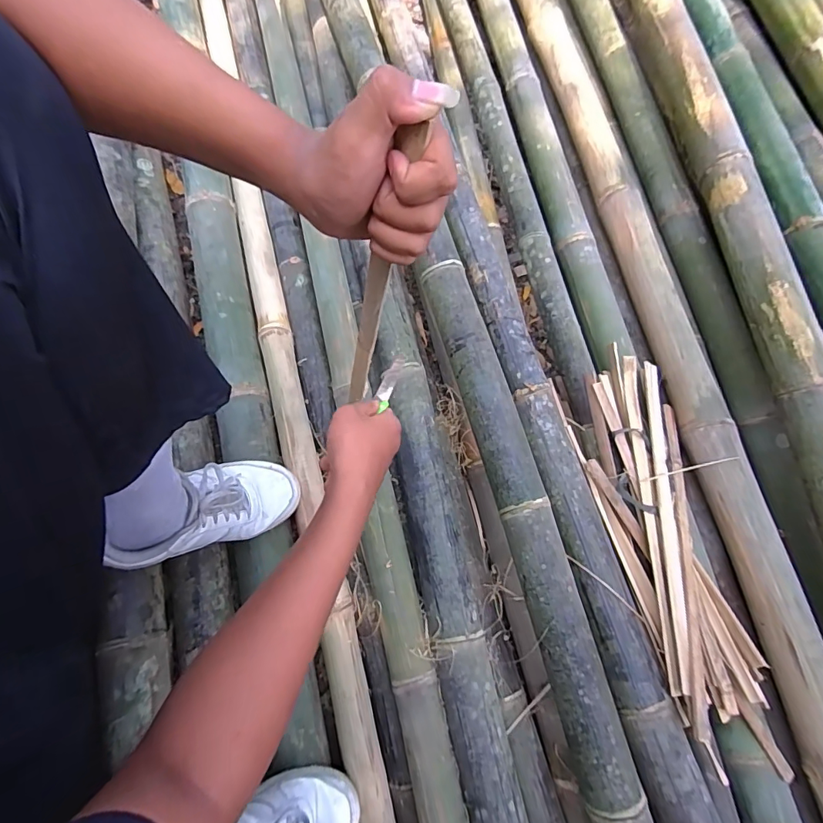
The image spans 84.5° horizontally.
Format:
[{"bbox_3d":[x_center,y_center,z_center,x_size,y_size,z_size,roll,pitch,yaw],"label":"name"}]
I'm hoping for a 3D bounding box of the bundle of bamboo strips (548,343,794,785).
[{"bbox_3d":[0.399,0.203,0.691,0.197,0.071,0.626,-9,73,-12],"label":"bundle of bamboo strips"}]

